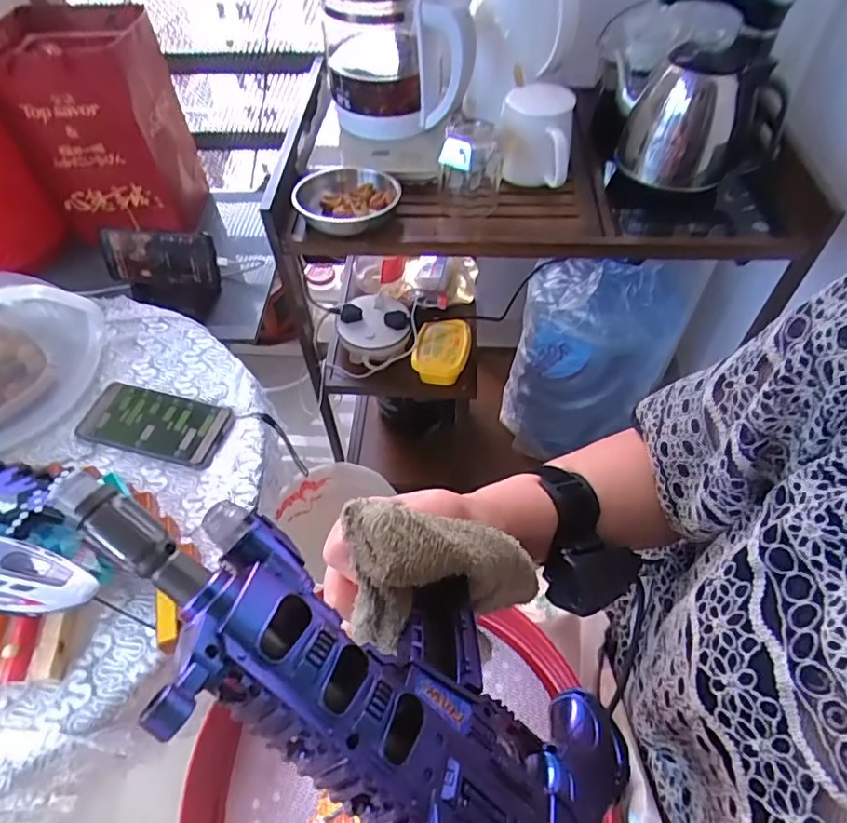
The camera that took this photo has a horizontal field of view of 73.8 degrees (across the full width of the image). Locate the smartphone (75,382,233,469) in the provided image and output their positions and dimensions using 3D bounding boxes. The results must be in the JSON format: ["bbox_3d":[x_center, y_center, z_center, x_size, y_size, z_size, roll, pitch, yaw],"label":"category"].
[{"bbox_3d":[-0.278,0.010,0.585,0.151,0.011,0.071,11,55,10],"label":"smartphone"}]

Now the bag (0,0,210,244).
[{"bbox_3d":[-0.425,-0.378,0.754,0.190,0.267,0.135,-13,54,-7],"label":"bag"}]

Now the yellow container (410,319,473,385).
[{"bbox_3d":[0.027,-0.089,0.833,0.080,0.044,0.100,9,55,9],"label":"yellow container"}]

